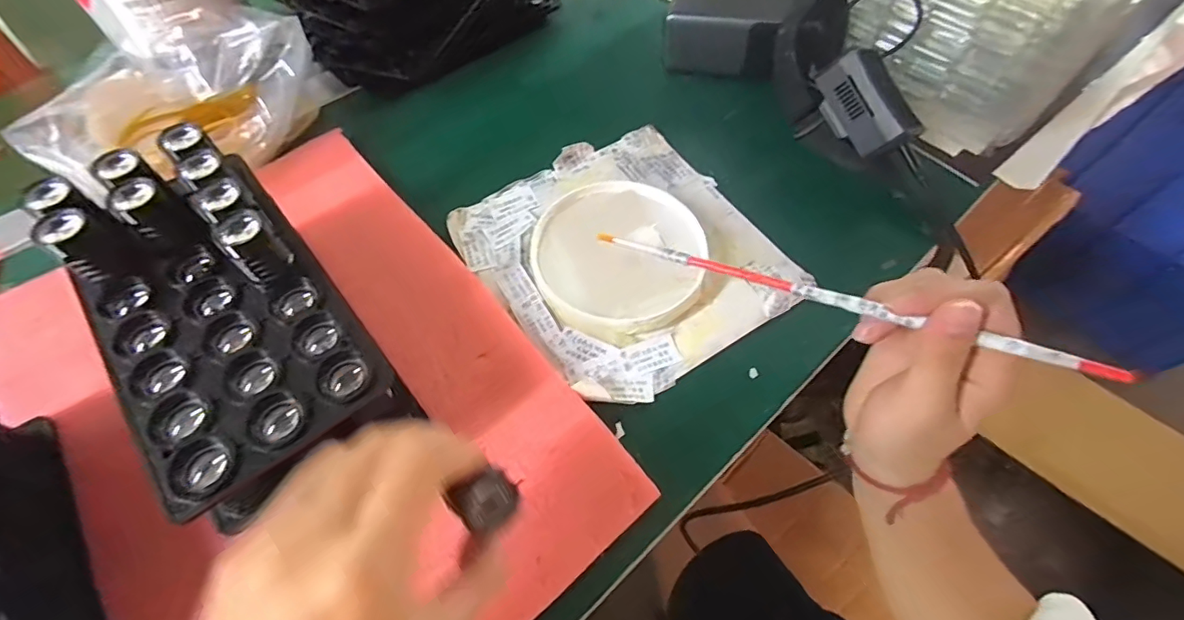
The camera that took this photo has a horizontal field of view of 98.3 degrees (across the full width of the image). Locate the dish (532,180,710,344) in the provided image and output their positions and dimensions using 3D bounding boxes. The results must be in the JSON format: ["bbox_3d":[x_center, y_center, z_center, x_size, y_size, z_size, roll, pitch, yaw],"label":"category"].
[{"bbox_3d":[0.018,-0.038,0.359,0.115,0.018,0.120,0,59,0],"label":"dish"}]

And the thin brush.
[{"bbox_3d":[0.111,-0.009,0.262,0.248,0.007,0.006,19,60,27],"label":"thin brush"}]

